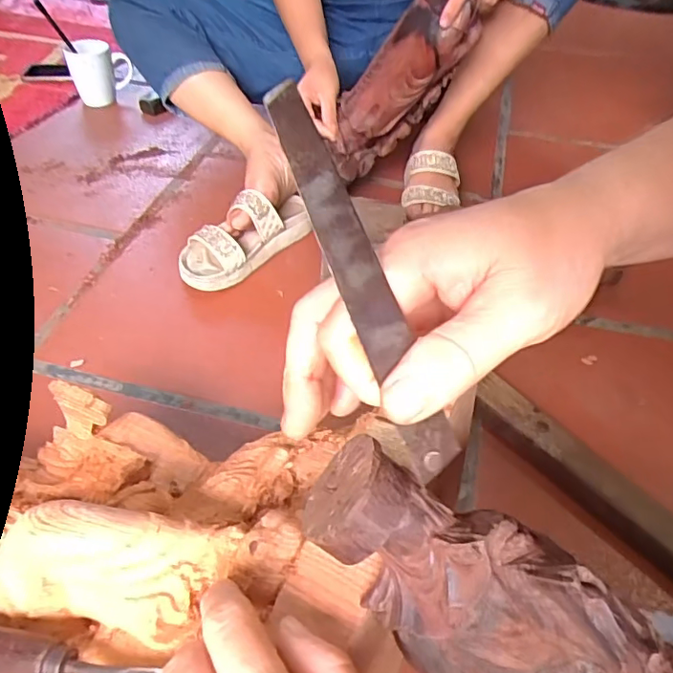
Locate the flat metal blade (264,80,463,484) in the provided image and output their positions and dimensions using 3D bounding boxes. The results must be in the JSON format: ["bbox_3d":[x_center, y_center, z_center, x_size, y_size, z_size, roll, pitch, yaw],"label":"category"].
[{"bbox_3d":[0.010,-0.016,0.187,0.018,0.139,0.004,-29,12,-27],"label":"flat metal blade"}]

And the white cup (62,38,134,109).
[{"bbox_3d":[-0.452,-0.516,1.053,0.114,0.109,0.091,-17,49,-18],"label":"white cup"}]

